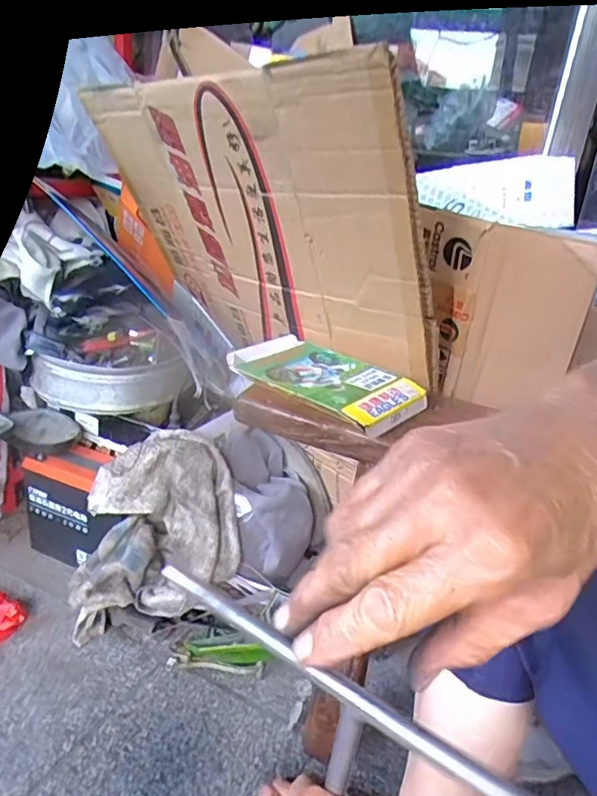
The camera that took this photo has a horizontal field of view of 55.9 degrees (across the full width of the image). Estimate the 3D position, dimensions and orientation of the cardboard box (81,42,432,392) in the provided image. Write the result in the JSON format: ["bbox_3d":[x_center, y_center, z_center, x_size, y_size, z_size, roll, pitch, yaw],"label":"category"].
[{"bbox_3d":[-0.061,-0.194,0.644,0.444,0.317,0.017,22,52,41],"label":"cardboard box"}]

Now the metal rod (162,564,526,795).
[{"bbox_3d":[0.022,0.111,0.209,0.198,0.005,0.011,21,28,30],"label":"metal rod"}]

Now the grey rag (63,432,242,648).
[{"bbox_3d":[-0.192,0.188,0.778,0.218,0.220,0.158,1,23,-15],"label":"grey rag"}]

